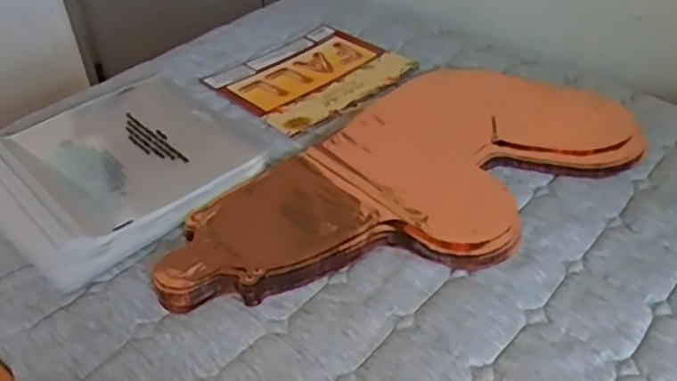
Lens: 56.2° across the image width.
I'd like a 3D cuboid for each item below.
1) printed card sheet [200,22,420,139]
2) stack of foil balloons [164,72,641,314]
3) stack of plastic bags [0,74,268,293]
[{"bbox_3d":[-0.030,-0.134,0.734,0.195,0.006,0.166,-32,48,-31],"label":"printed card sheet"},{"bbox_3d":[0.058,-0.012,0.566,0.447,0.017,0.229,-29,46,-27],"label":"stack of foil balloons"},{"bbox_3d":[-0.210,-0.025,0.588,0.220,0.032,0.217,31,50,34],"label":"stack of plastic bags"}]

